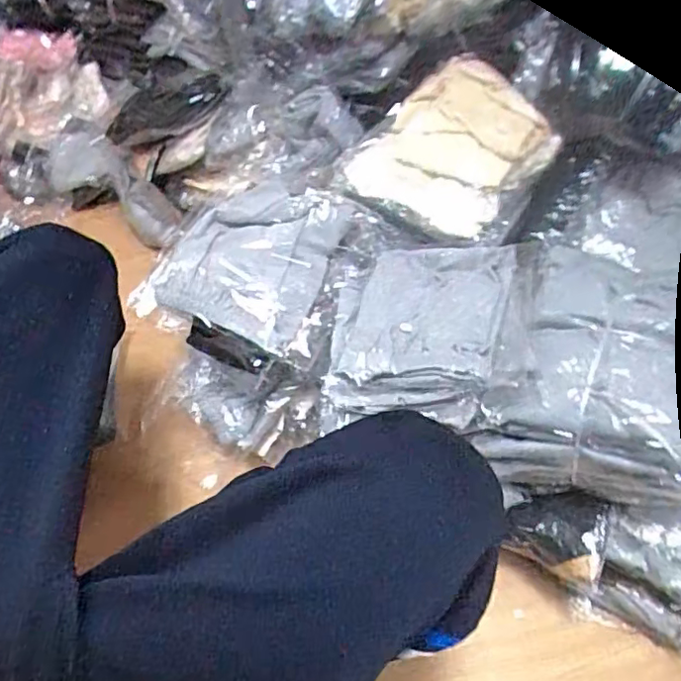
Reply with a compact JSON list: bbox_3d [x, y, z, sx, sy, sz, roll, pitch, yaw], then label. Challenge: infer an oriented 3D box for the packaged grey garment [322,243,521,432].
[{"bbox_3d":[0.086,-0.030,0.711,0.200,0.067,0.274,13,54,14],"label":"packaged grey garment"}]

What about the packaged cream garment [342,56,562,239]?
[{"bbox_3d":[0.161,-0.282,0.847,0.230,0.067,0.287,31,59,24],"label":"packaged cream garment"}]

